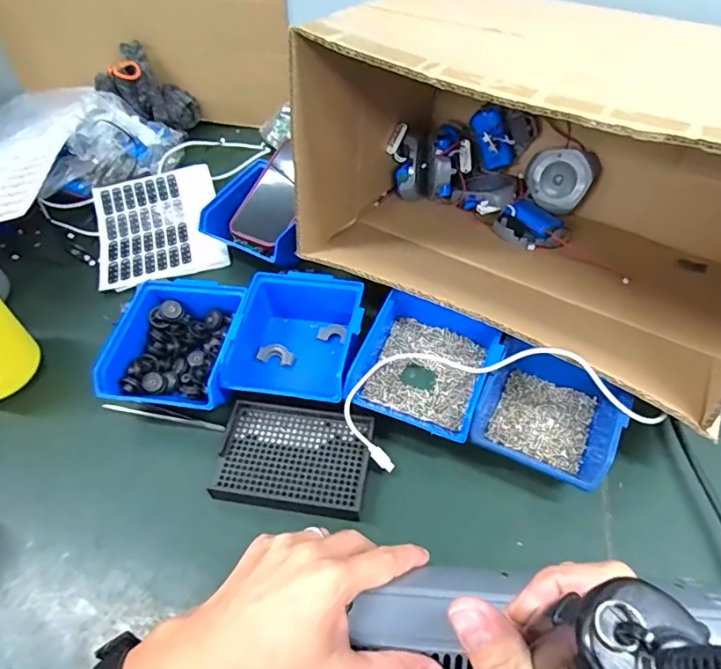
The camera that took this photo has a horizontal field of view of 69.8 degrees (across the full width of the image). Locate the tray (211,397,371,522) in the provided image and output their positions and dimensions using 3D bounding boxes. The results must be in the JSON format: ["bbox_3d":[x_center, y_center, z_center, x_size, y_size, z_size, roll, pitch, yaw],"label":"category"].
[{"bbox_3d":[-0.060,0.110,0.470,0.135,0.013,0.092,6,54,8],"label":"tray"}]

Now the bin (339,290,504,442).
[{"bbox_3d":[0.064,0.029,0.492,0.117,0.054,0.133,19,57,18],"label":"bin"}]

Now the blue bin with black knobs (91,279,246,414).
[{"bbox_3d":[-0.180,0.012,0.525,0.120,0.065,0.141,6,54,8],"label":"blue bin with black knobs"}]

